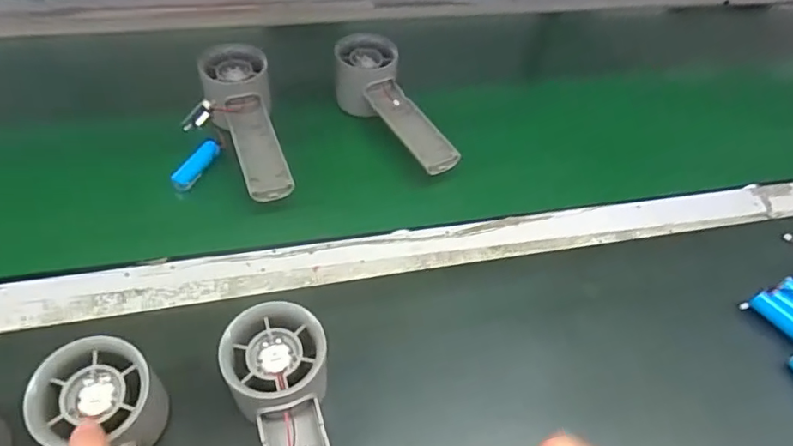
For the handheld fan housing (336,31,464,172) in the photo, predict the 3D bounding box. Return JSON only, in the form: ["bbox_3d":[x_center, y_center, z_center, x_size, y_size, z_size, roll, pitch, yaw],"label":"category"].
[{"bbox_3d":[-0.006,-0.098,0.488,0.061,0.059,0.153,-20,56,-21],"label":"handheld fan housing"}]

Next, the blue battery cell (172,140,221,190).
[{"bbox_3d":[-0.166,-0.048,0.454,0.014,0.013,0.051,24,53,13],"label":"blue battery cell"}]

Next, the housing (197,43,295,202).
[{"bbox_3d":[-0.126,-0.077,0.460,0.054,0.063,0.149,-10,53,-14],"label":"housing"}]

